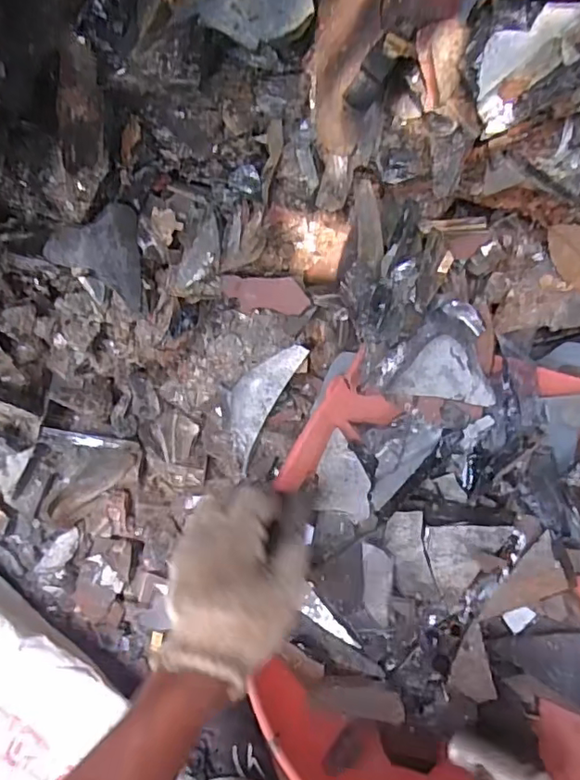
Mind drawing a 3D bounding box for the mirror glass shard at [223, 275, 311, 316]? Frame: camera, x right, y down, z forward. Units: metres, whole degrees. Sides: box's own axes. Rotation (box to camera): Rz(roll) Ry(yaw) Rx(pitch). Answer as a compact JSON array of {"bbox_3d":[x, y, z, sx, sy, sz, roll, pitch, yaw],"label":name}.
[{"bbox_3d":[-0.021,-0.084,0.504,0.077,0.007,0.036,5,126,15],"label":"mirror glass shard"}]

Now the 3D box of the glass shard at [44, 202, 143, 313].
[{"bbox_3d":[-0.146,-0.113,0.471,0.072,0.015,0.086,-46,121,6],"label":"glass shard"}]

